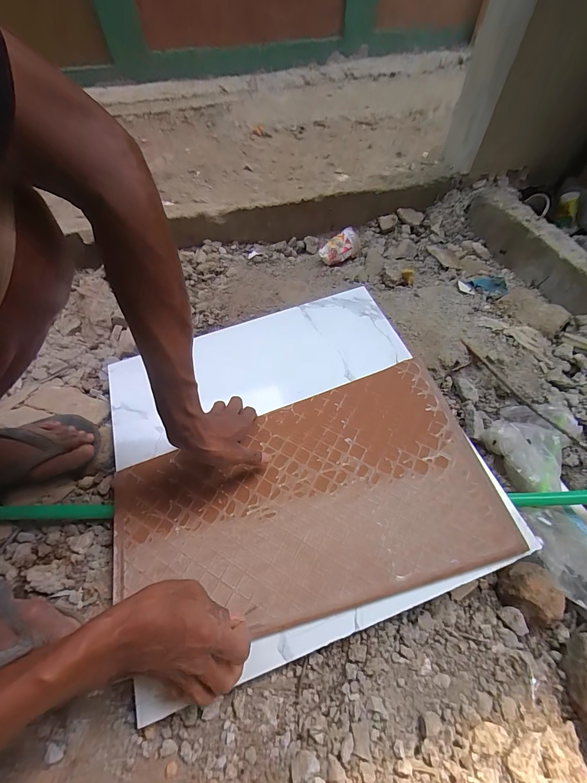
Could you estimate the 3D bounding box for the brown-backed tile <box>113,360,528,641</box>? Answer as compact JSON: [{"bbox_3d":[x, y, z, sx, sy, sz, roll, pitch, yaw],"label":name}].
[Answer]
[{"bbox_3d":[0.010,0.143,0.444,0.475,0.006,0.275,-17,60,-5],"label":"brown-backed tile"}]

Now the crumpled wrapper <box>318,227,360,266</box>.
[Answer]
[{"bbox_3d":[0.118,-0.370,0.844,0.100,0.050,0.058,-32,61,-19],"label":"crumpled wrapper"}]

